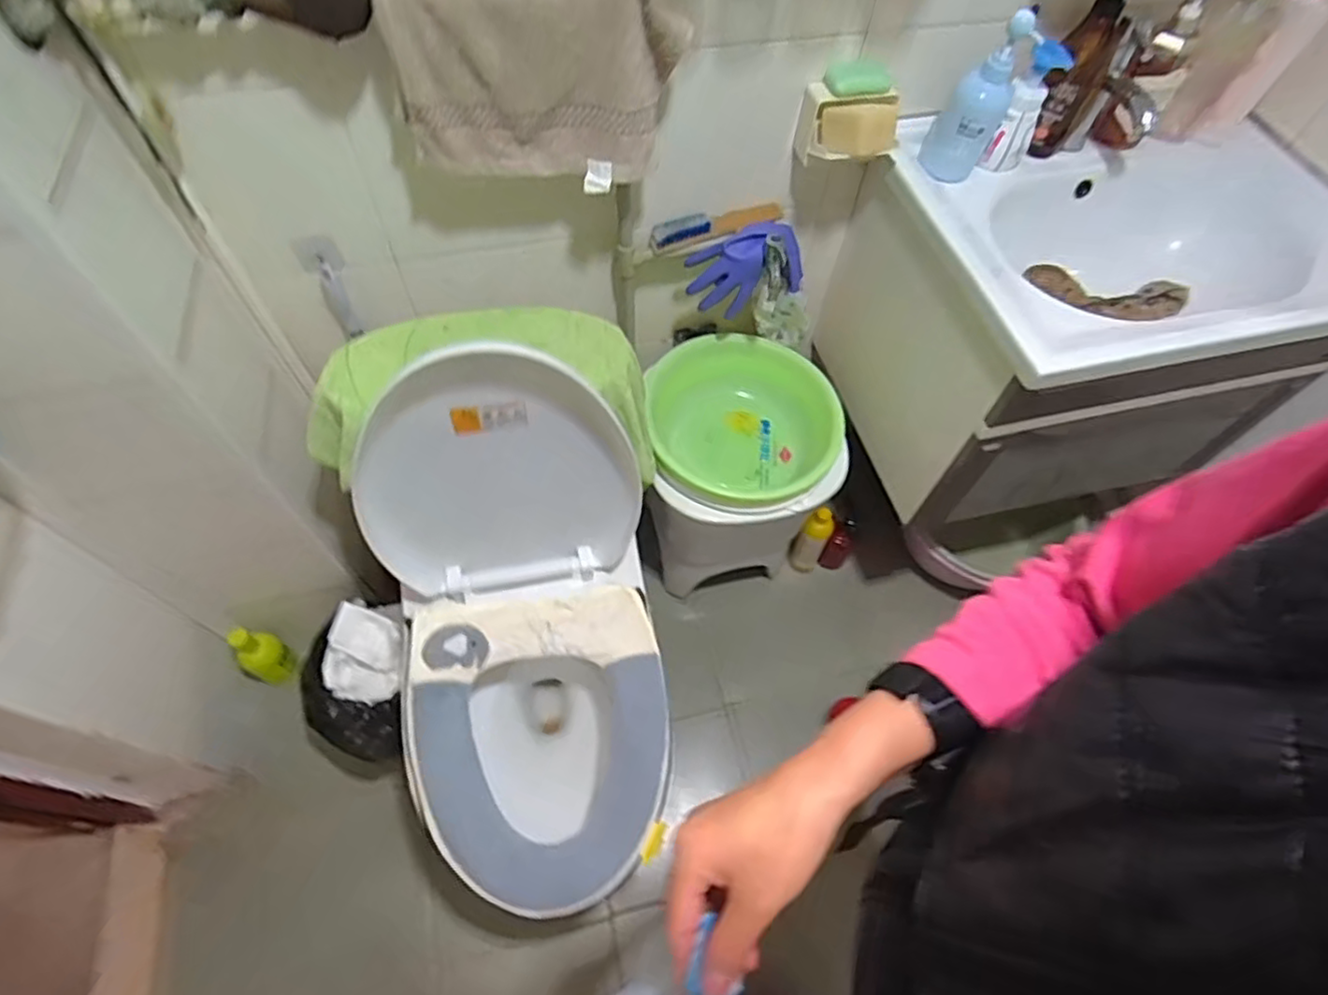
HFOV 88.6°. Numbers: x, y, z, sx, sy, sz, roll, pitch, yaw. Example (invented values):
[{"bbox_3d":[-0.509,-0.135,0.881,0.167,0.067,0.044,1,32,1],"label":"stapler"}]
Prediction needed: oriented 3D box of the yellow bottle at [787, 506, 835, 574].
[{"bbox_3d":[0.314,0.099,1.465,0.066,0.225,0.052,27,62,13],"label":"yellow bottle"}]

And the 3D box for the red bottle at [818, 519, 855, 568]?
[{"bbox_3d":[0.381,0.111,1.492,0.054,0.164,0.044,32,63,16],"label":"red bottle"}]

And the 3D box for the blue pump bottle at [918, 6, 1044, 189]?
[{"bbox_3d":[0.421,-0.533,0.913,0.082,0.210,0.067,-30,65,-19],"label":"blue pump bottle"}]

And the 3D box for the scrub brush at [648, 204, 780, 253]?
[{"bbox_3d":[0.080,-0.424,1.053,0.216,0.040,0.059,-22,62,-15],"label":"scrub brush"}]

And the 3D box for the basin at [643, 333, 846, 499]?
[{"bbox_3d":[0.147,-0.121,1.198,0.342,0.142,0.312,1,59,-2],"label":"basin"}]

